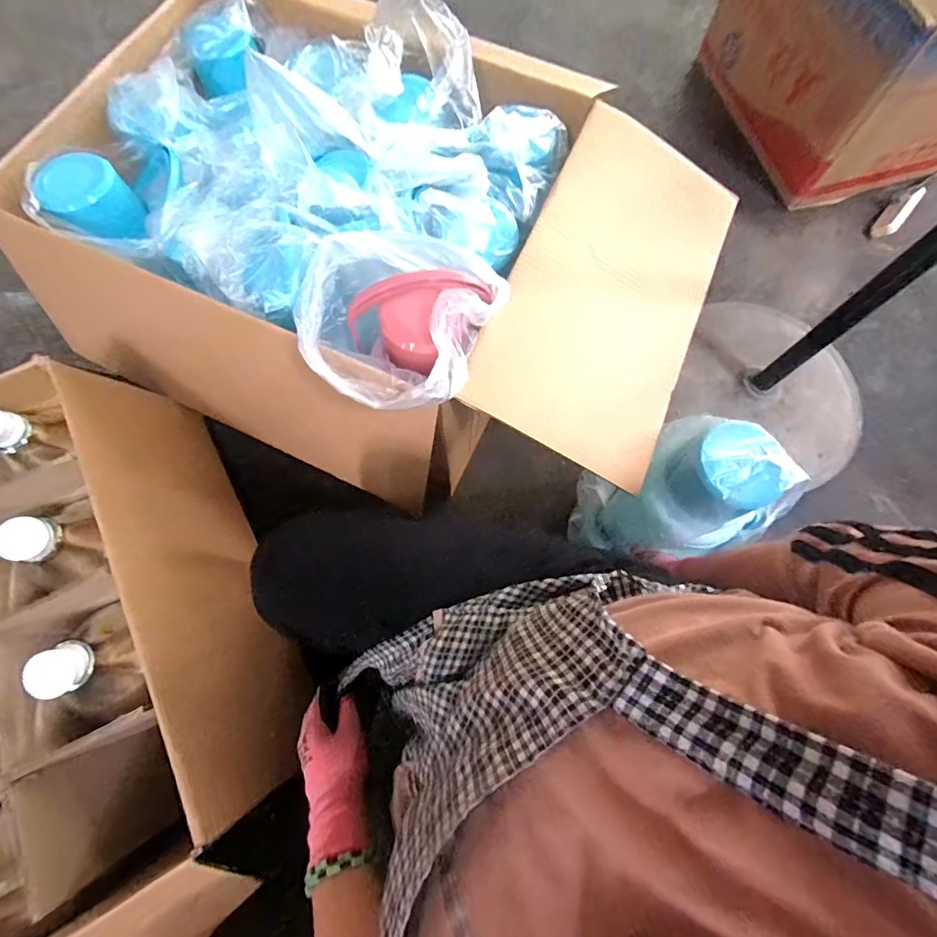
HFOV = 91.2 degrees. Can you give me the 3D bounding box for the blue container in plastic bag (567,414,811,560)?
[{"bbox_3d":[0.266,0.035,0.581,0.115,0.275,0.147,-11,72,-29],"label":"blue container in plastic bag"}]

